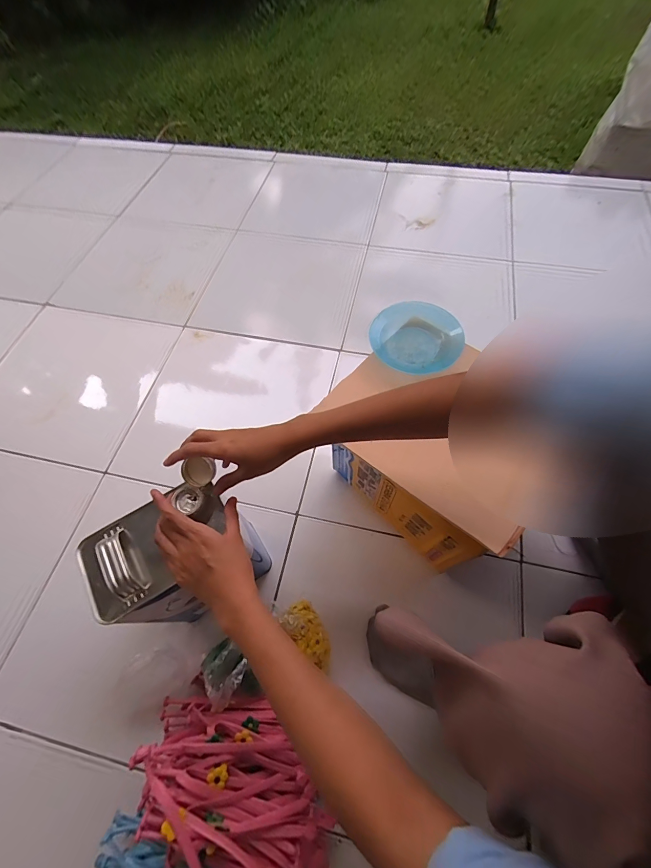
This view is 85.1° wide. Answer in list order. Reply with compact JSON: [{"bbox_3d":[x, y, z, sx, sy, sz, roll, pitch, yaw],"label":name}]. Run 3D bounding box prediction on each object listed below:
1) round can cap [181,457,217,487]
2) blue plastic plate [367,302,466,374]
[{"bbox_3d":[-0.156,0.045,0.437,0.038,0.015,0.036,-1,63,1],"label":"round can cap"},{"bbox_3d":[0.130,-0.138,0.502,0.123,0.033,0.115,-1,63,1],"label":"blue plastic plate"}]

